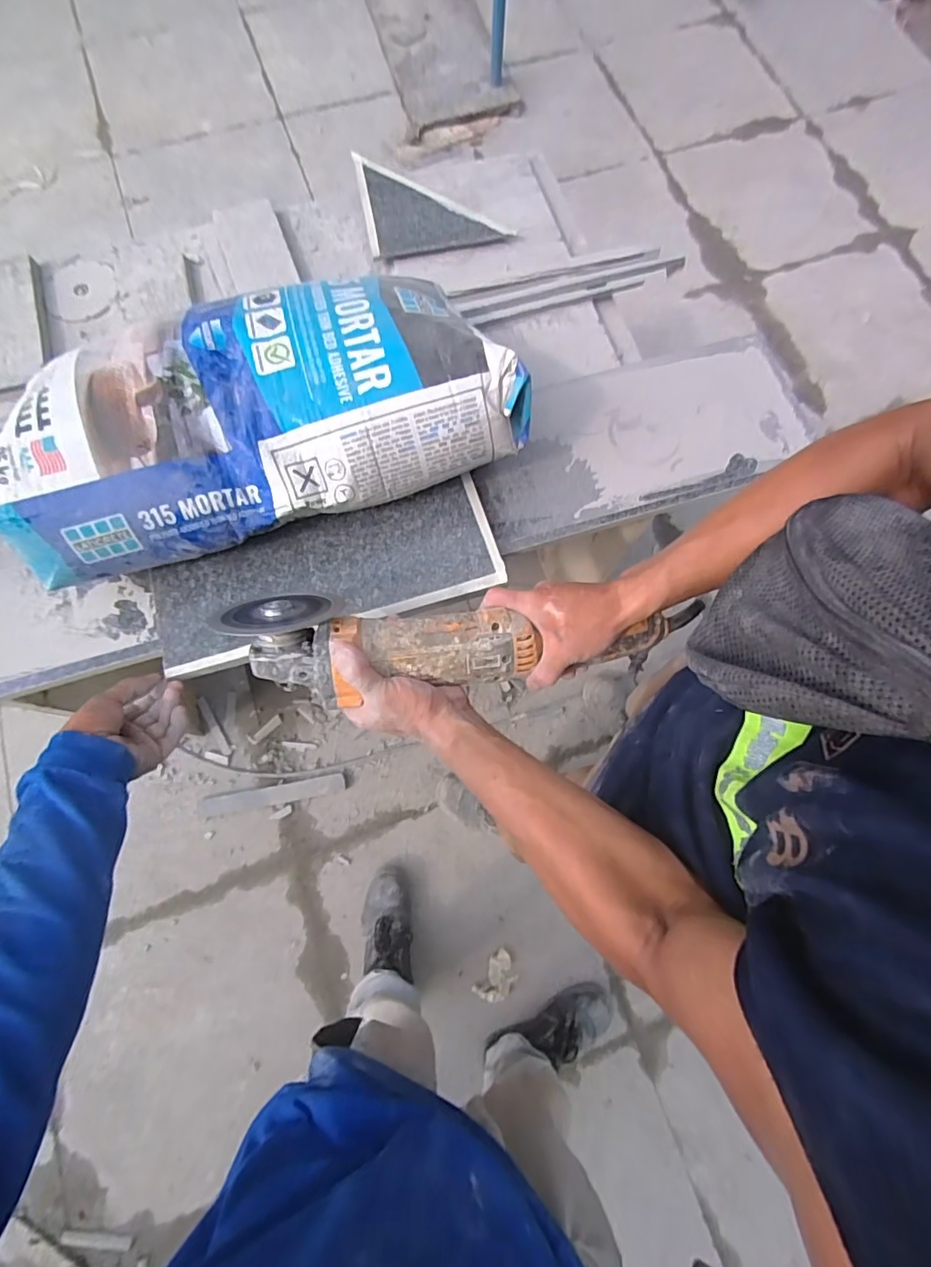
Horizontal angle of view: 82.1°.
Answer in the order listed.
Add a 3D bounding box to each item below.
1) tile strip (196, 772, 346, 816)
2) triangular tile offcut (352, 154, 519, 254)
[{"bbox_3d":[-0.459,0.383,1.266,0.342,0.006,0.046,-9,75,-5],"label":"tile strip"},{"bbox_3d":[-0.050,-0.633,0.783,0.199,0.019,0.179,-9,75,-5],"label":"triangular tile offcut"}]

